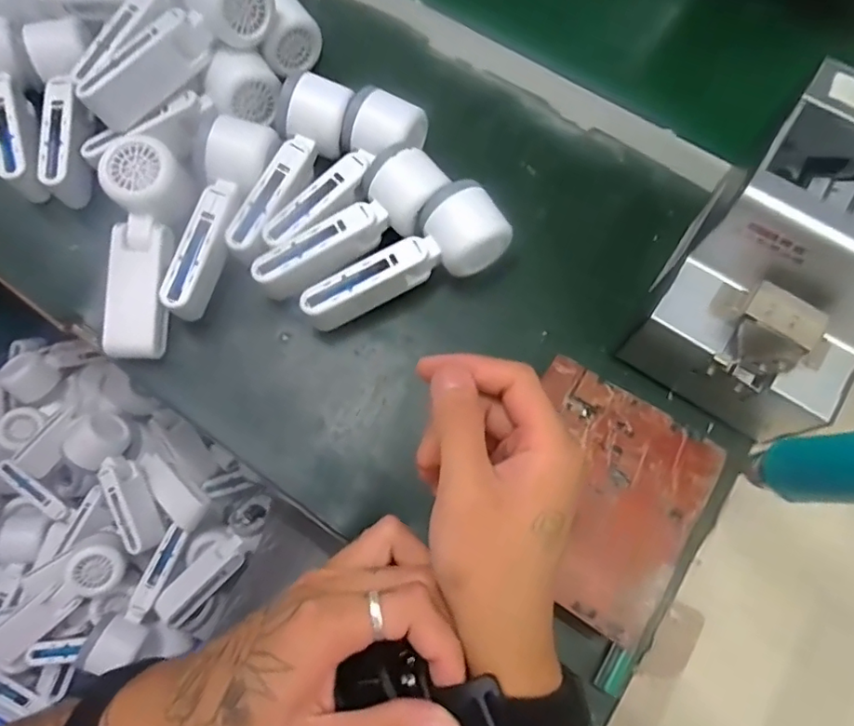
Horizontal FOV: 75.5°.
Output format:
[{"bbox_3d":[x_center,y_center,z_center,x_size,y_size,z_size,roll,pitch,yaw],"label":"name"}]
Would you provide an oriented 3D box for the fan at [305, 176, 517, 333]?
[{"bbox_3d":[-0.017,-0.076,0.422,0.165,0.049,0.056,-30,71,0],"label":"fan"}]

